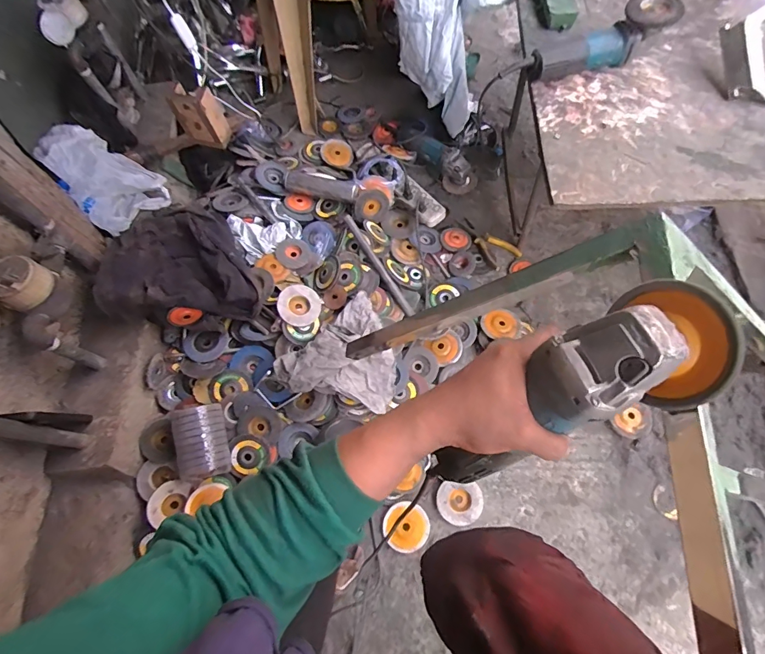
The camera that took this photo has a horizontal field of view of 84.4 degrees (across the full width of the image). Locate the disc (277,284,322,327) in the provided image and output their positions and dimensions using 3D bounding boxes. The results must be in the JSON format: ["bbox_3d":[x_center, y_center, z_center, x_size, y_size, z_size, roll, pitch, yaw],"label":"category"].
[{"bbox_3d":[-0.189,-0.049,0.963,0.096,0.015,0.094,5,77,-22],"label":"disc"}]

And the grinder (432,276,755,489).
[{"bbox_3d":[0.133,0.071,0.339,0.274,0.075,0.086,-45,66,31],"label":"grinder"}]

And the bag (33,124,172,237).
[{"bbox_3d":[-0.663,-0.363,1.016,0.185,0.195,0.187,42,76,17],"label":"bag"}]

